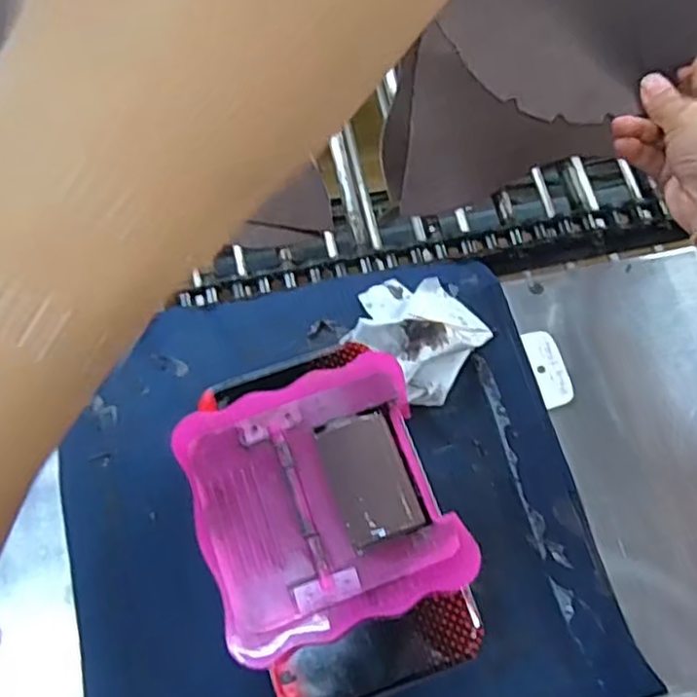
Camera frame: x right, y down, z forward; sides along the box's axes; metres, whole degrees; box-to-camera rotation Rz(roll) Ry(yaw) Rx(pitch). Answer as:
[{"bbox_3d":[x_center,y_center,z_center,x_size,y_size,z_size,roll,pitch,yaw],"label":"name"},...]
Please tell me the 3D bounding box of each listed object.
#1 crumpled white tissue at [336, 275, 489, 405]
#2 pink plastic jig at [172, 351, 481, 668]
[{"bbox_3d":[0.040,-0.014,0.417,0.085,0.046,0.087,35,74,12],"label":"crumpled white tissue"},{"bbox_3d":[-0.012,0.064,0.281,0.103,0.009,0.105,-19,71,-7],"label":"pink plastic jig"}]

